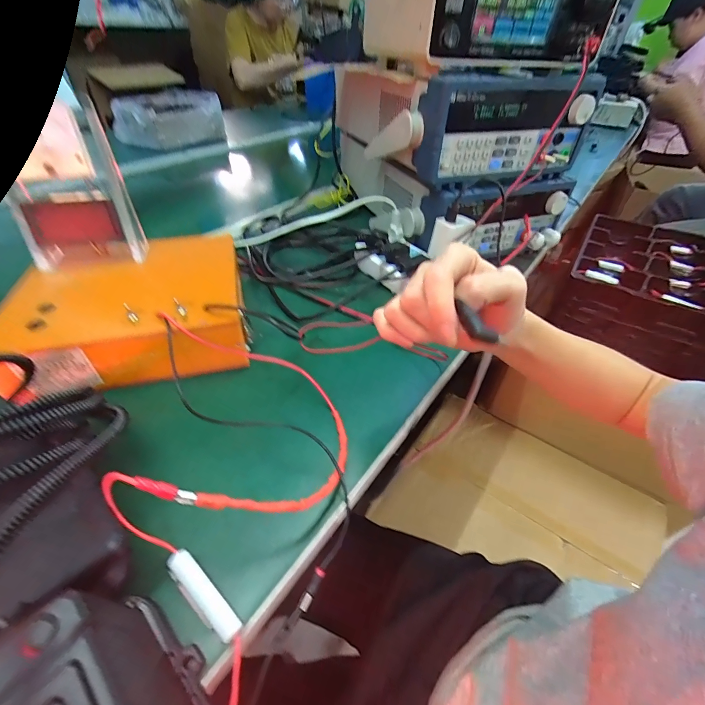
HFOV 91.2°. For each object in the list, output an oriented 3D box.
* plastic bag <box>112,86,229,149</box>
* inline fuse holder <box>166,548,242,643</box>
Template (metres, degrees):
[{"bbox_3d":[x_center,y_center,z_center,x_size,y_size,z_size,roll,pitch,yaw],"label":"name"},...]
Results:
[{"bbox_3d":[-0.513,-0.655,0.972,0.286,0.091,0.254,-12,45,-14],"label":"plastic bag"},{"bbox_3d":[-0.086,0.140,0.201,0.057,0.016,0.012,30,50,27],"label":"inline fuse holder"}]

